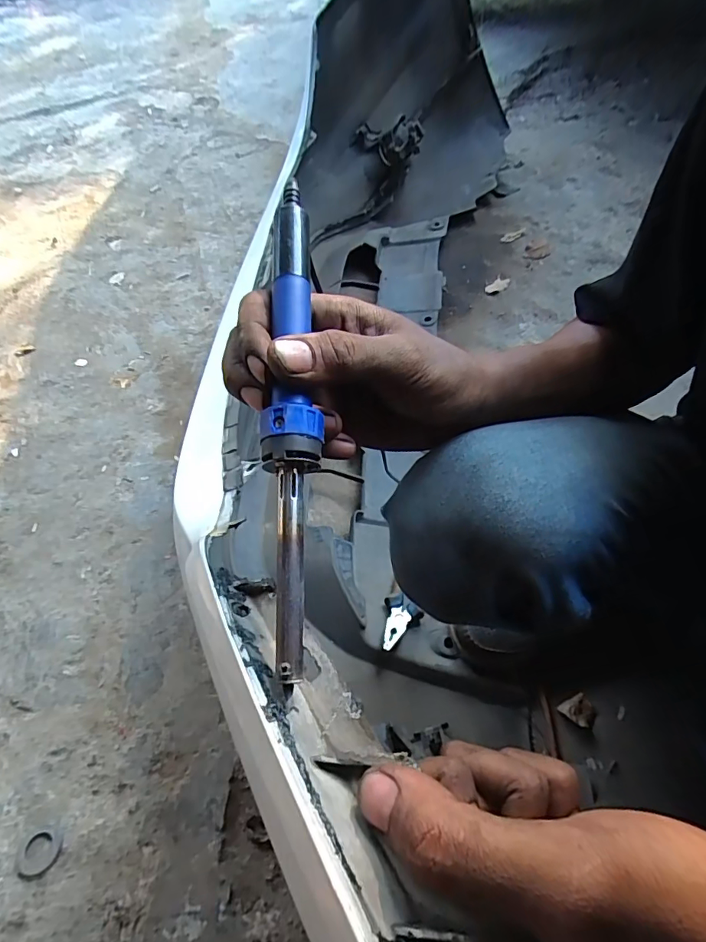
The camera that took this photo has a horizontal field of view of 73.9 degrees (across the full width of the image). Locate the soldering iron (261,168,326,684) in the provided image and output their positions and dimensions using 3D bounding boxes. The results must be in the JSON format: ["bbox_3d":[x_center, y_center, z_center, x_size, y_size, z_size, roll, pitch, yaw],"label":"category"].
[{"bbox_3d":[-0.027,-0.029,0.206,0.023,0.017,0.219,-2,75,0],"label":"soldering iron"}]

